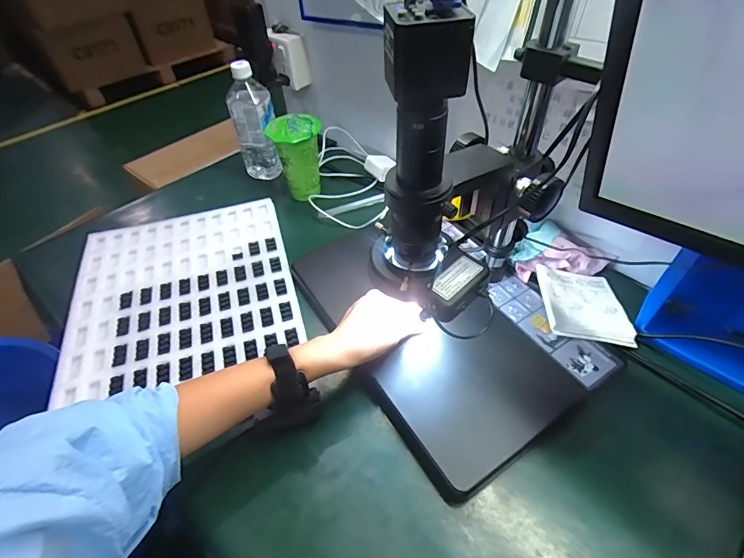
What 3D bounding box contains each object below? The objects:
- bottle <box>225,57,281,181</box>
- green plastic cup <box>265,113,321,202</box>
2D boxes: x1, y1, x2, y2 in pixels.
[{"bbox_3d":[-0.203,-0.263,0.697,0.070,0.194,0.054,-11,49,-8],"label":"bottle"},{"bbox_3d":[-0.122,-0.201,0.672,0.078,0.119,0.076,-1,49,1],"label":"green plastic cup"}]

